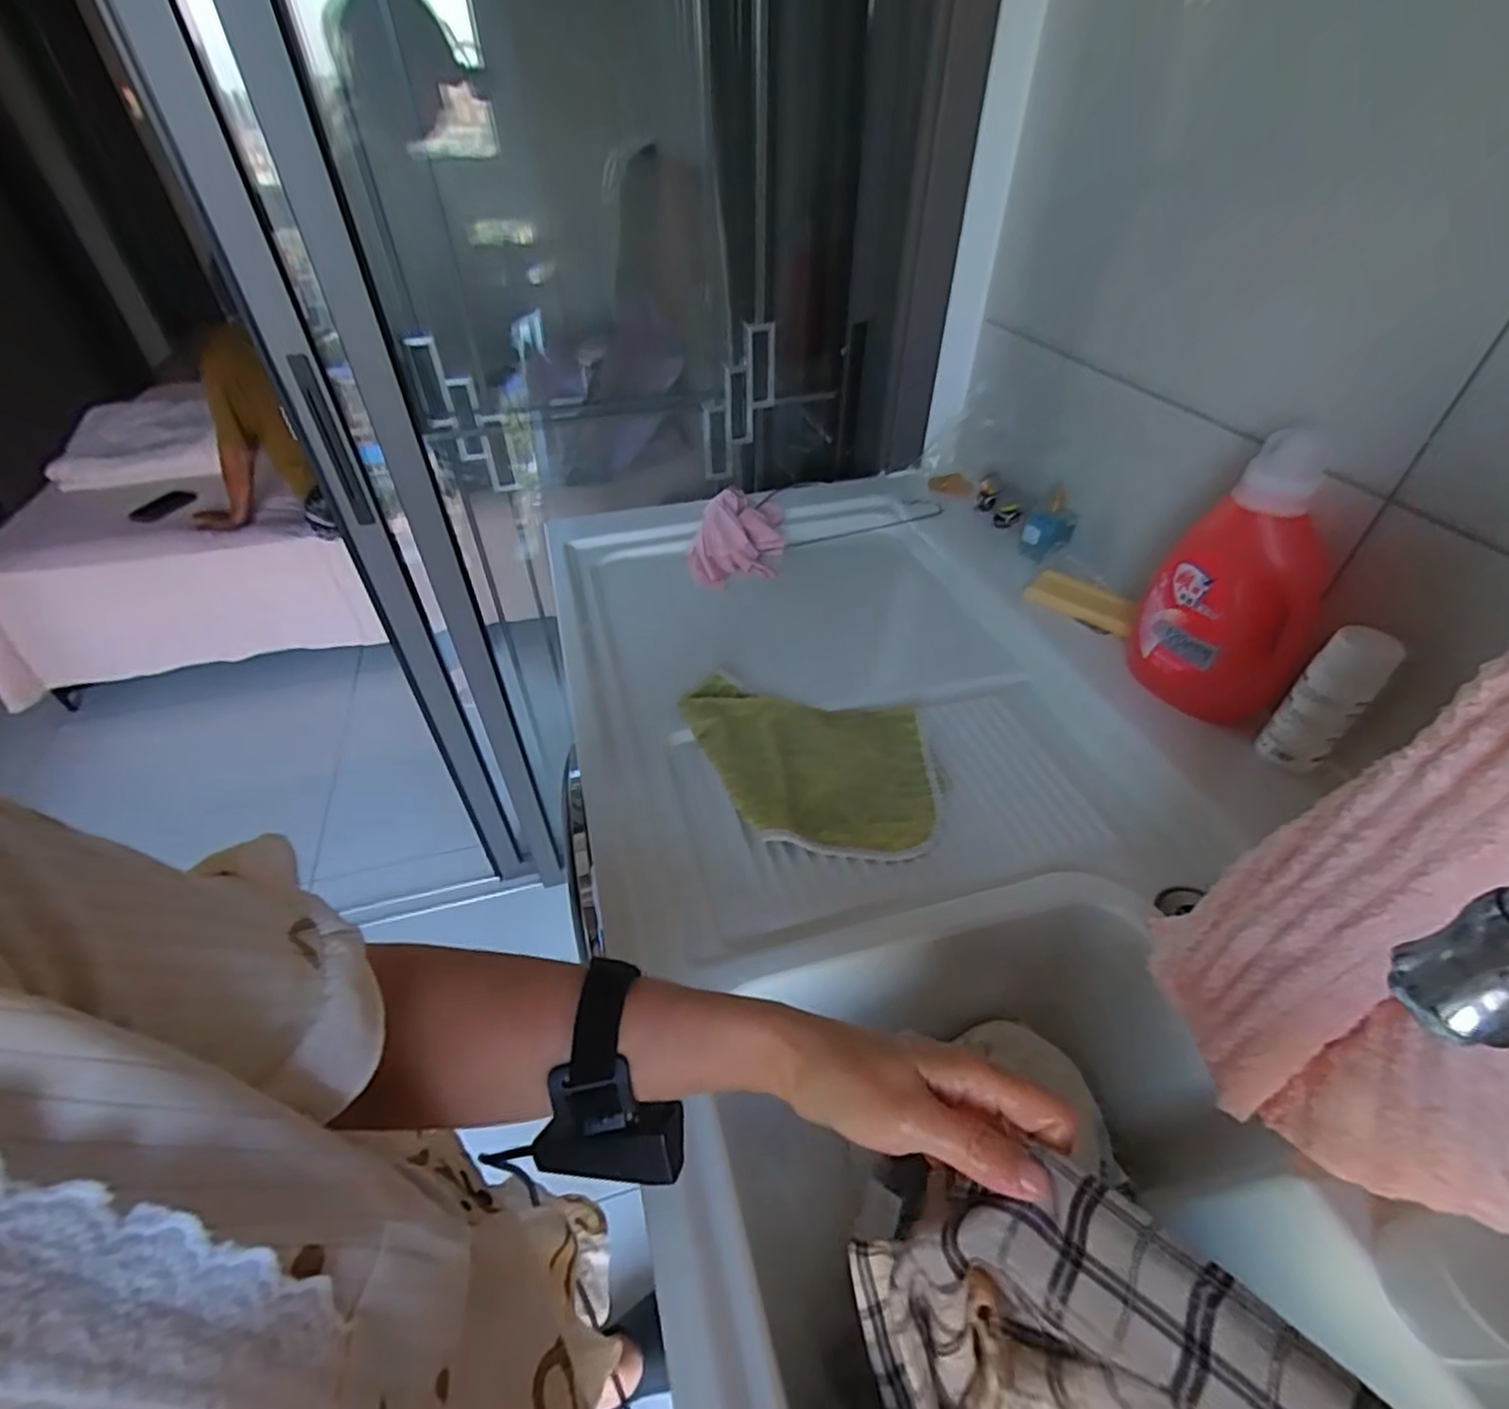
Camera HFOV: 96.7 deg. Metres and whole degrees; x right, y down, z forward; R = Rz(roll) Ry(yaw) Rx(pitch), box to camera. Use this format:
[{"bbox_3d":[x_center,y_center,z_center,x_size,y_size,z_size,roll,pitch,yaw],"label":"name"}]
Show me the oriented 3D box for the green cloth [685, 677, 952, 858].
[{"bbox_3d":[0.048,0.053,0.618,0.240,0.014,0.179,7,45,7],"label":"green cloth"}]

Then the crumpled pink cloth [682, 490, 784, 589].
[{"bbox_3d":[-0.026,-0.230,0.928,0.133,0.103,0.155,-3,45,-2],"label":"crumpled pink cloth"}]

